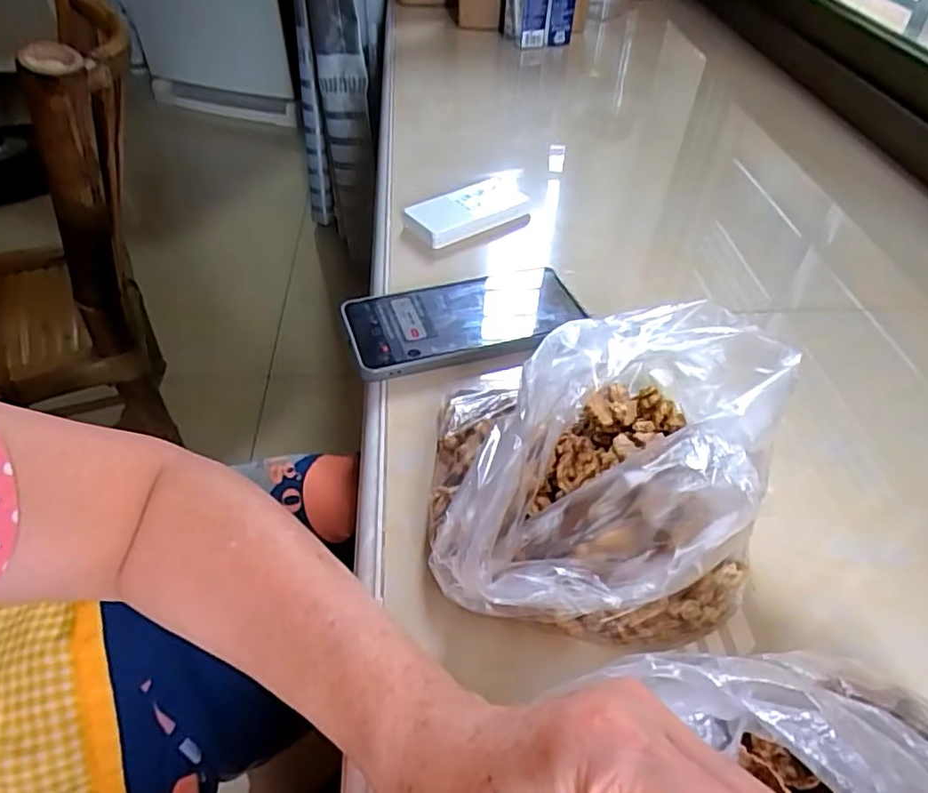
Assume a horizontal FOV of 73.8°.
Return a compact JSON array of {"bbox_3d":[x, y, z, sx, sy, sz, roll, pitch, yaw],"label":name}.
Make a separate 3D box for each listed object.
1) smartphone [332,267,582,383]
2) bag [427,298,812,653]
[{"bbox_3d":[0.002,-0.051,0.426,0.160,0.019,0.072,-12,47,-14],"label":"smartphone"},{"bbox_3d":[0.067,0.034,0.294,0.164,0.089,0.149,6,45,3],"label":"bag"}]

